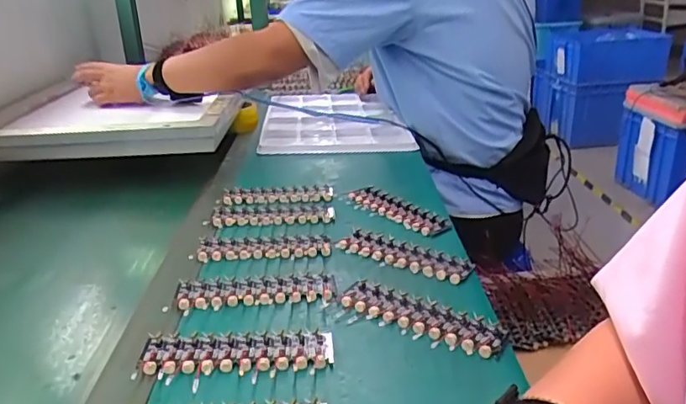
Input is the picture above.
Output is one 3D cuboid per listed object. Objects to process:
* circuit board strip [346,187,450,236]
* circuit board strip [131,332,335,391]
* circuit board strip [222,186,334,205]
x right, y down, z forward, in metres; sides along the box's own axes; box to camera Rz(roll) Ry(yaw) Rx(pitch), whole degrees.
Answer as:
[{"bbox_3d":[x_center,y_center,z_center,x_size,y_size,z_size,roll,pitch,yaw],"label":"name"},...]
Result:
[{"bbox_3d":[0.073,0.009,0.725,0.050,0.011,0.151,-20,30,-37],"label":"circuit board strip"},{"bbox_3d":[-0.092,0.132,0.463,0.164,0.009,0.067,-2,24,-2],"label":"circuit board strip"},{"bbox_3d":[-0.095,-0.010,0.784,0.157,0.009,0.056,0,24,1],"label":"circuit board strip"}]

